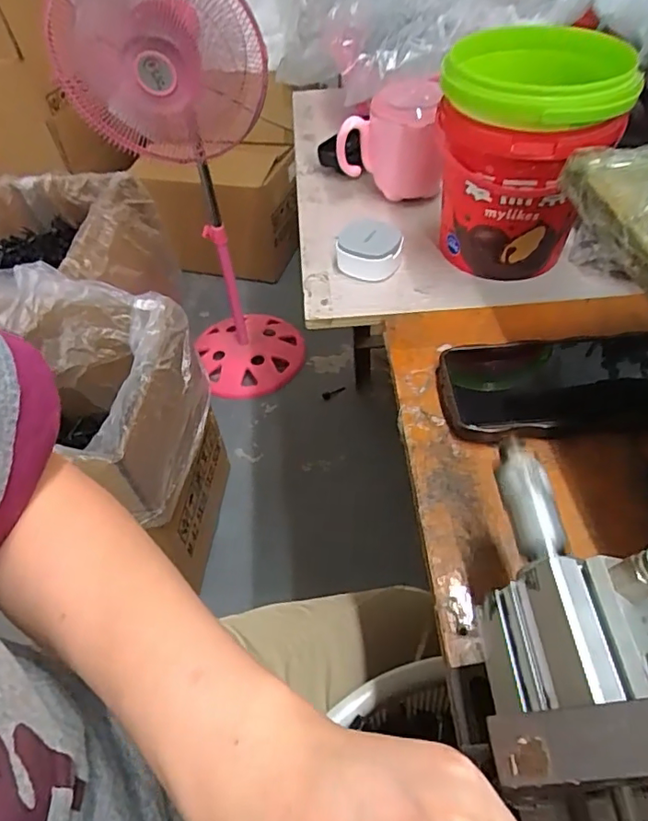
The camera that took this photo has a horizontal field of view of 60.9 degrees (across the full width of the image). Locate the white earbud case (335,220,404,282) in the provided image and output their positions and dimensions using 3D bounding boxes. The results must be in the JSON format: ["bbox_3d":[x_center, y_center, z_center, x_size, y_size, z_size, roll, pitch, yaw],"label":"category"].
[{"bbox_3d":[0.039,-0.144,0.489,0.055,0.025,0.061,-1,50,3],"label":"white earbud case"}]

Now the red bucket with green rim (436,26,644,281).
[{"bbox_3d":[0.154,-0.200,0.445,0.125,0.150,0.128,4,50,7],"label":"red bucket with green rim"}]

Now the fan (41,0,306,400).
[{"bbox_3d":[-0.255,-0.408,1.133,0.334,0.844,0.272,-16,50,-9],"label":"fan"}]

